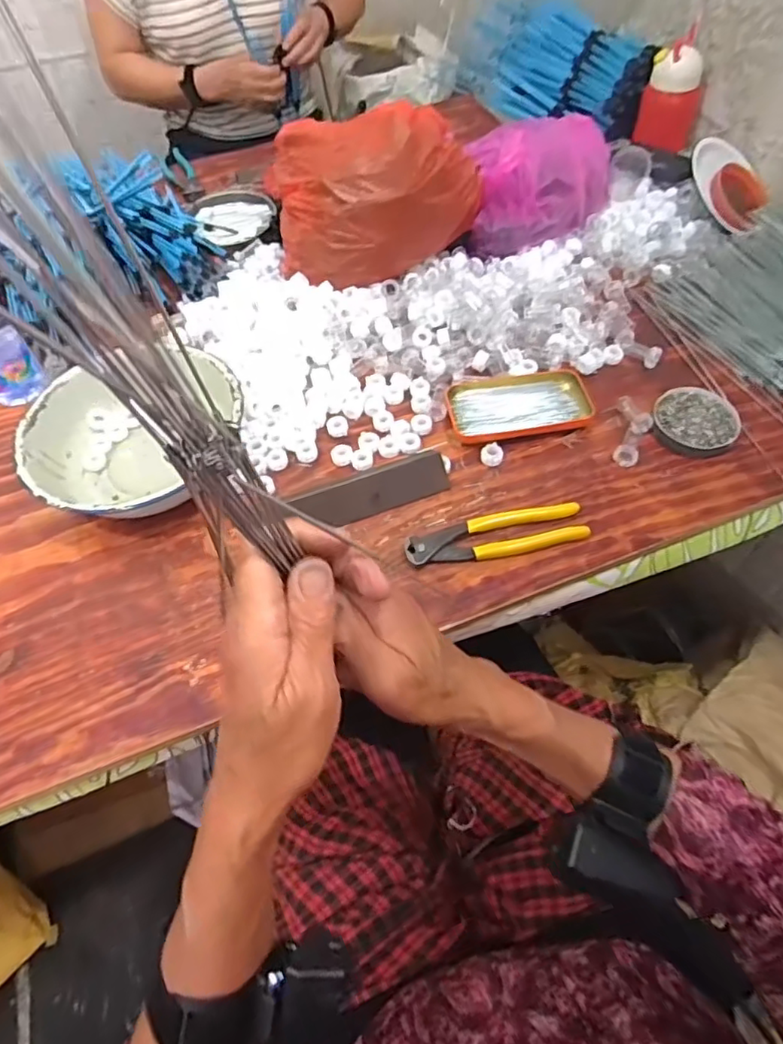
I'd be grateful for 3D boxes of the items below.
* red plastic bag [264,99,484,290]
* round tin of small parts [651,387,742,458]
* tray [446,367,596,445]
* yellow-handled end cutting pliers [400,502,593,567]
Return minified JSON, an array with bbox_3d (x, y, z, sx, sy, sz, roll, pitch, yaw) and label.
[{"bbox_3d":[-0.013,-0.373,0.690,0.244,0.149,0.135,-7,57,-1],"label":"red plastic bag"},{"bbox_3d":[0.311,-0.102,0.609,0.084,0.017,0.076,9,58,9],"label":"round tin of small parts"},{"bbox_3d":[0.136,-0.125,0.631,0.148,0.012,0.084,-12,57,-5],"label":"tray"},{"bbox_3d":[0.096,0.014,0.549,0.165,0.014,0.040,-11,57,-4],"label":"yellow-handled end cutting pliers"}]

